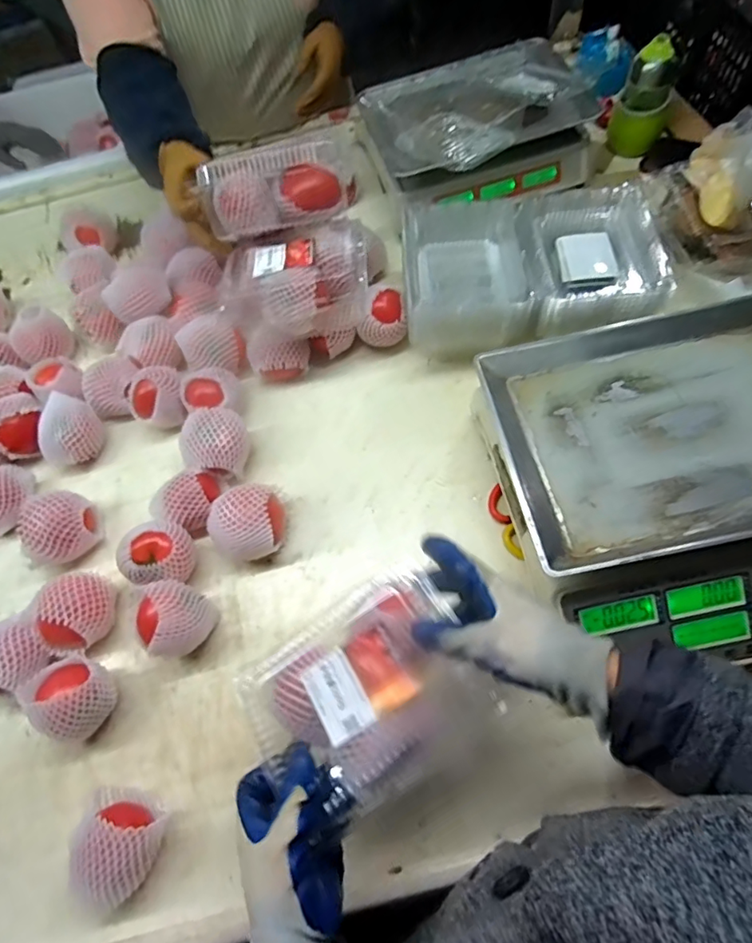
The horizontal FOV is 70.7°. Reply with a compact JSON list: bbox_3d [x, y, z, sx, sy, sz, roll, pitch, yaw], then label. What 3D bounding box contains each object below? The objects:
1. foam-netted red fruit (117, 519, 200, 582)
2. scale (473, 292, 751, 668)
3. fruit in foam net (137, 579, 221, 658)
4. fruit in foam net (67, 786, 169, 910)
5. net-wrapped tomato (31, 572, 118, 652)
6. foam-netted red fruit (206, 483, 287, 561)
[{"bbox_3d":[-0.256,0.096,0.625,0.075,0.073,0.073,-11,63,1],"label":"foam-netted red fruit"},{"bbox_3d":[0.320,0.004,0.546,0.369,0.120,0.369,-3,64,6],"label":"scale"},{"bbox_3d":[-0.219,0.164,0.582,0.069,0.081,0.075,-3,63,5],"label":"fruit in foam net"},{"bbox_3d":[-0.248,0.358,0.494,0.078,0.067,0.094,14,67,12],"label":"fruit in foam net"},{"bbox_3d":[-0.343,0.162,0.597,0.083,0.080,0.079,-3,63,5],"label":"net-wrapped tomato"},{"bbox_3d":[-0.150,0.064,0.633,0.085,0.067,0.090,-3,63,5],"label":"foam-netted red fruit"}]

